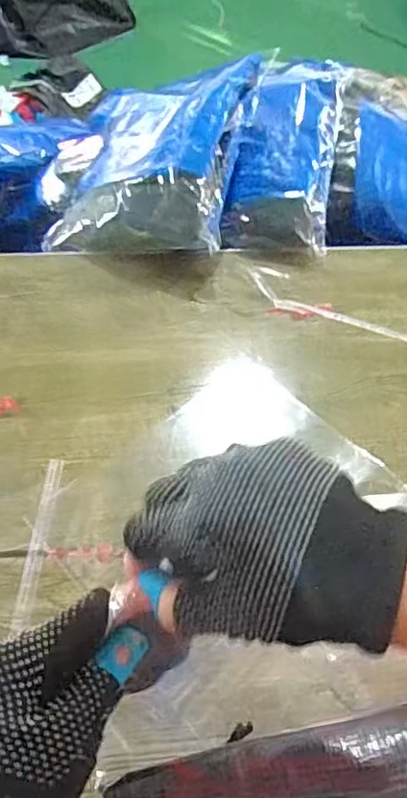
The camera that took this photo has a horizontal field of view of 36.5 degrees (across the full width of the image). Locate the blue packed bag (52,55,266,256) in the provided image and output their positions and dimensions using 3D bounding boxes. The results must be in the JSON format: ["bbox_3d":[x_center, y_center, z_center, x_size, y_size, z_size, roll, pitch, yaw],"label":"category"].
[{"bbox_3d":[-0.063,-0.290,0.728,0.213,0.135,0.239,12,52,10],"label":"blue packed bag"}]

